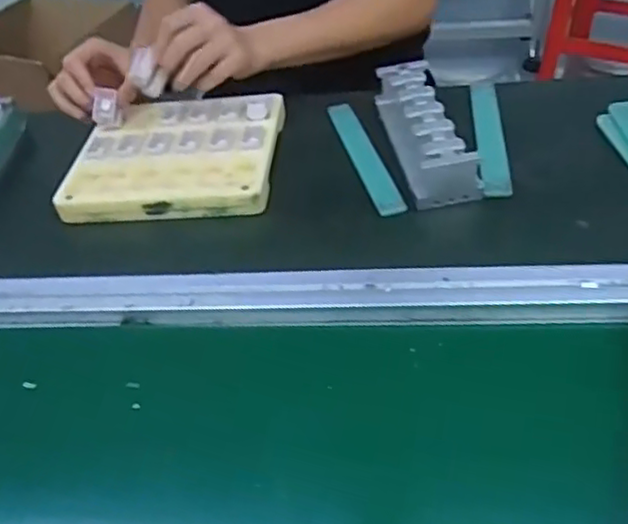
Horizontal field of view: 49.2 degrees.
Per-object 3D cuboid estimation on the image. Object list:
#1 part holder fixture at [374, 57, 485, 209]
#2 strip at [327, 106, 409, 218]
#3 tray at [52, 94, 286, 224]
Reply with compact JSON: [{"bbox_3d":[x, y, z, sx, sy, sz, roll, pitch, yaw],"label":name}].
[{"bbox_3d":[0.107,-0.129,0.655,0.063,0.044,0.185,-8,44,-2],"label":"part holder fixture"},{"bbox_3d":[0.048,-0.106,0.672,0.025,0.005,0.195,-14,41,-4],"label":"strip"},{"bbox_3d":[-0.137,-0.108,0.683,0.197,0.028,0.163,1,45,7],"label":"tray"}]

